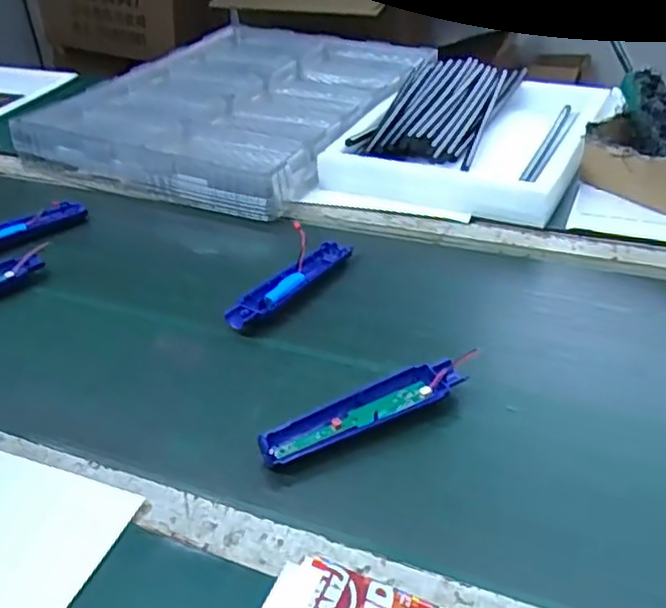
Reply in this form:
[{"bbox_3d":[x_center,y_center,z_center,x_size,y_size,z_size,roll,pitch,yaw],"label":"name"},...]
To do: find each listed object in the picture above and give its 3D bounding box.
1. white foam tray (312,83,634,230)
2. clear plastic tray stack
[{"bbox_3d":[0.203,-0.225,0.944,0.291,0.067,0.390,18,40,25],"label":"white foam tray"},{"bbox_3d":[-0.131,-0.318,1.116,0.476,0.083,0.604,16,39,23],"label":"clear plastic tray stack"}]

